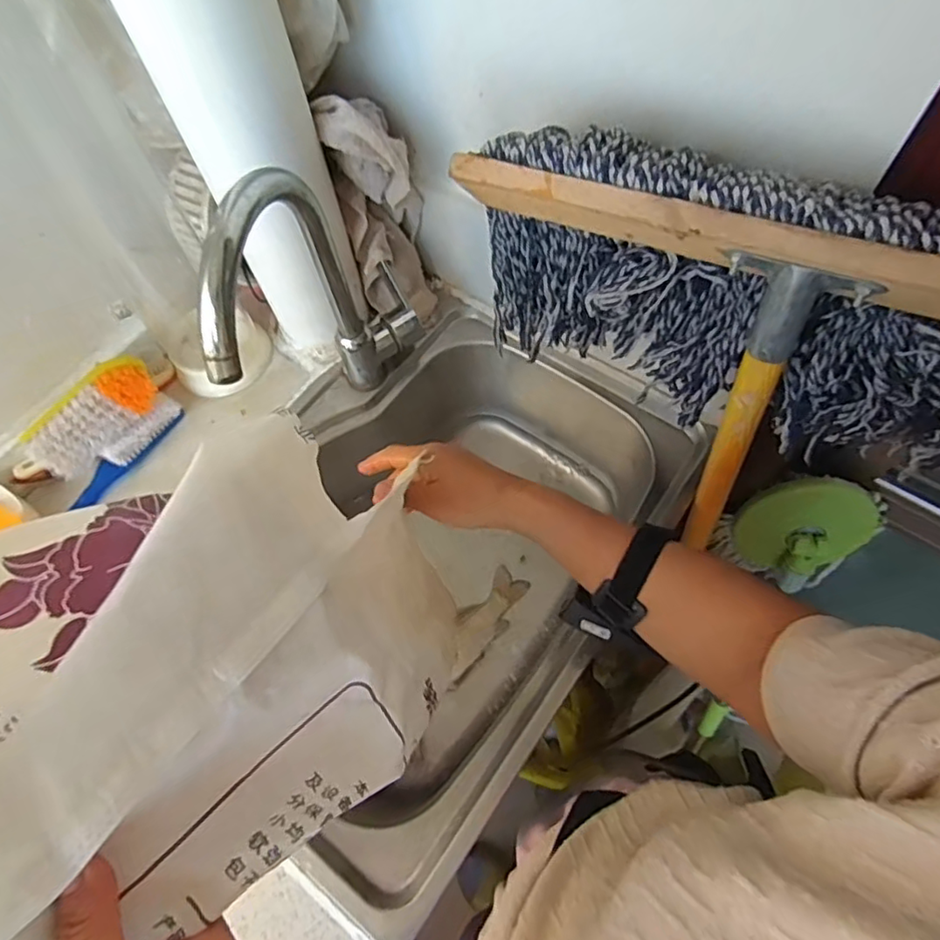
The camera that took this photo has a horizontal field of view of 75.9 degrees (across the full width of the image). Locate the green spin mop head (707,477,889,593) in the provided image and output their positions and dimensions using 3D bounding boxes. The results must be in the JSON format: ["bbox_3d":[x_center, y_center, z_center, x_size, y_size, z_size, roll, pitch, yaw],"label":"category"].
[{"bbox_3d":[0.409,0.086,0.738,0.176,0.173,0.077,20,39,0],"label":"green spin mop head"}]

